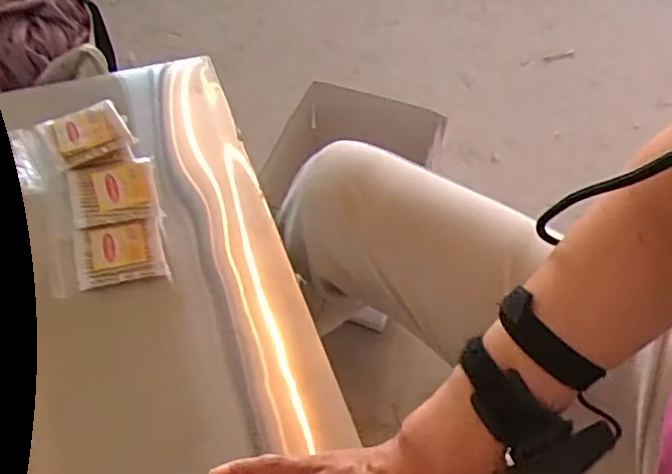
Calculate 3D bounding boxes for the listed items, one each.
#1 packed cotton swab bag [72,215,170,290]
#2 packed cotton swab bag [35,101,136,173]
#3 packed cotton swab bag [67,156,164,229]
[{"bbox_3d":[-0.185,0.013,0.544,0.072,0.016,0.051,-11,58,-12],"label":"packed cotton swab bag"},{"bbox_3d":[-0.225,-0.094,0.571,0.072,0.018,0.054,-27,63,-21],"label":"packed cotton swab bag"},{"bbox_3d":[-0.194,-0.040,0.557,0.071,0.012,0.055,-10,74,-17],"label":"packed cotton swab bag"}]

